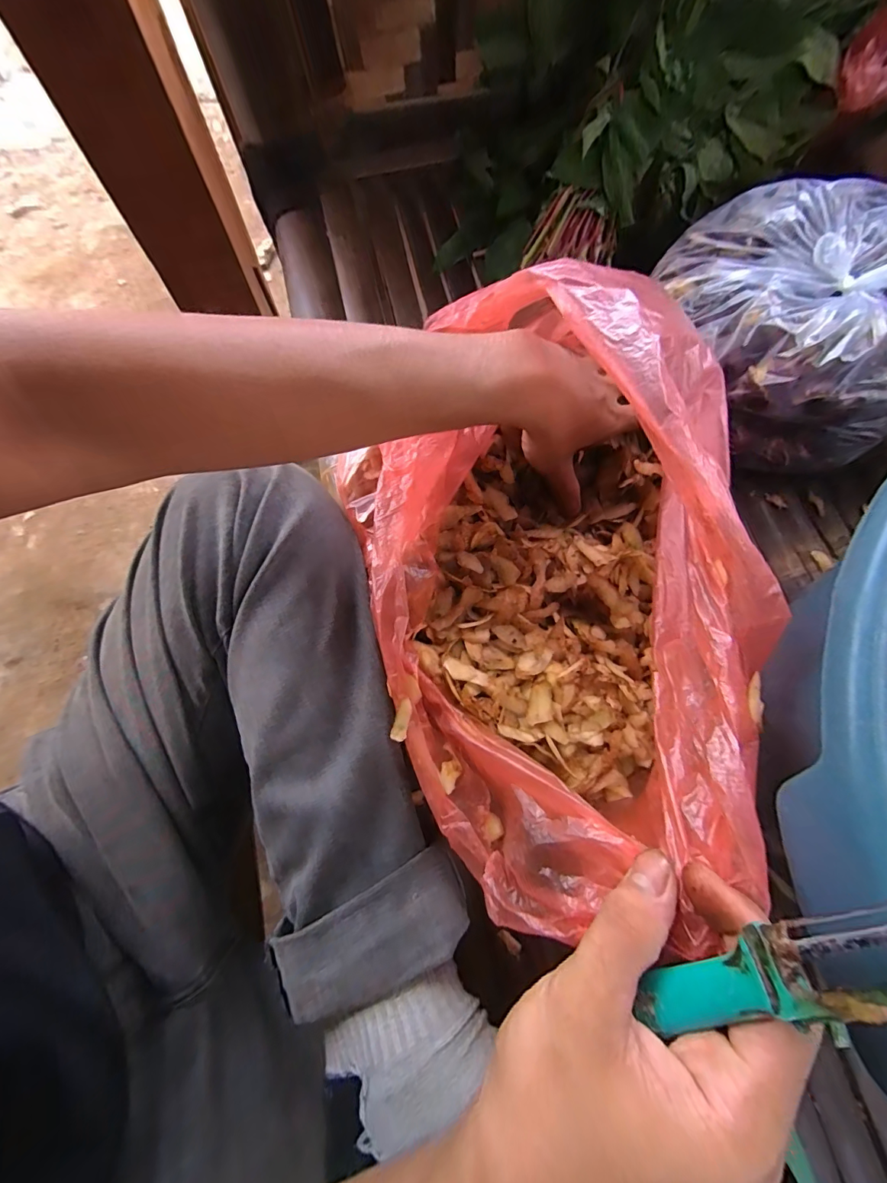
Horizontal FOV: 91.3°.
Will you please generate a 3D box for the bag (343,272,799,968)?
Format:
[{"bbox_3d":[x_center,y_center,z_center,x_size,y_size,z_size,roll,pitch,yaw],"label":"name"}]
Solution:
[{"bbox_3d":[0.064,-0.012,0.254,0.216,0.152,0.315,-14,73,-5],"label":"bag"}]

